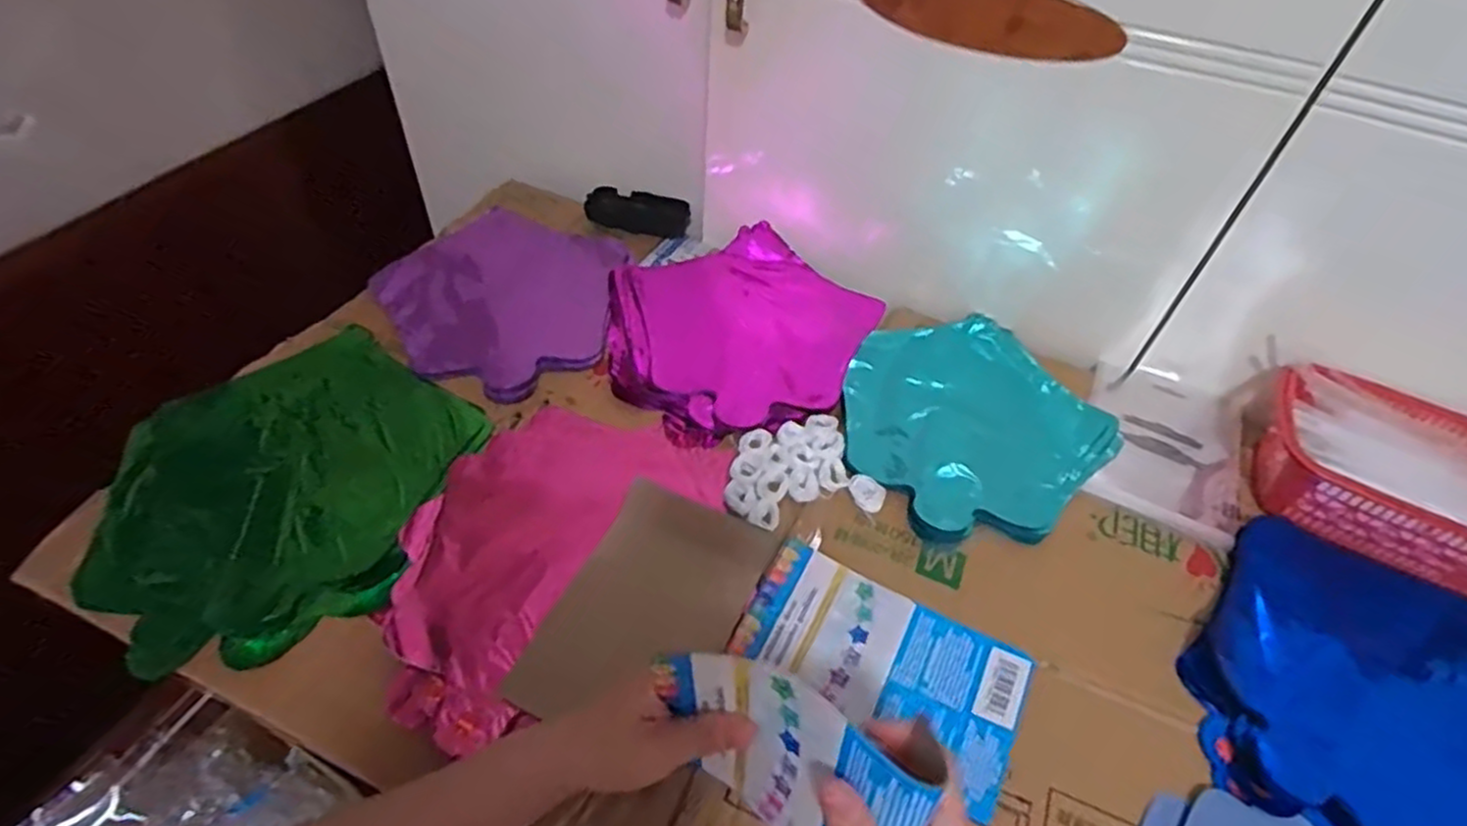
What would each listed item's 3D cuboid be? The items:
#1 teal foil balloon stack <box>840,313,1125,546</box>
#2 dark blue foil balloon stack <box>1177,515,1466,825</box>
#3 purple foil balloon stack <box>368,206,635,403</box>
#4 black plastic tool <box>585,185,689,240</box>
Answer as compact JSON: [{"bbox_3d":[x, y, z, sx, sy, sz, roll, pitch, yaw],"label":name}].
[{"bbox_3d":[0.197,0.002,0.636,0.225,0.016,0.215,-31,58,-27],"label":"teal foil balloon stack"},{"bbox_3d":[0.445,0.188,0.514,0.247,0.027,0.241,13,50,7],"label":"dark blue foil balloon stack"},{"bbox_3d":[-0.201,-0.114,0.696,0.220,0.018,0.216,-31,59,-27],"label":"purple foil balloon stack"},{"bbox_3d":[-0.103,-0.216,0.813,0.111,0.040,0.030,11,50,5],"label":"black plastic tool"}]

